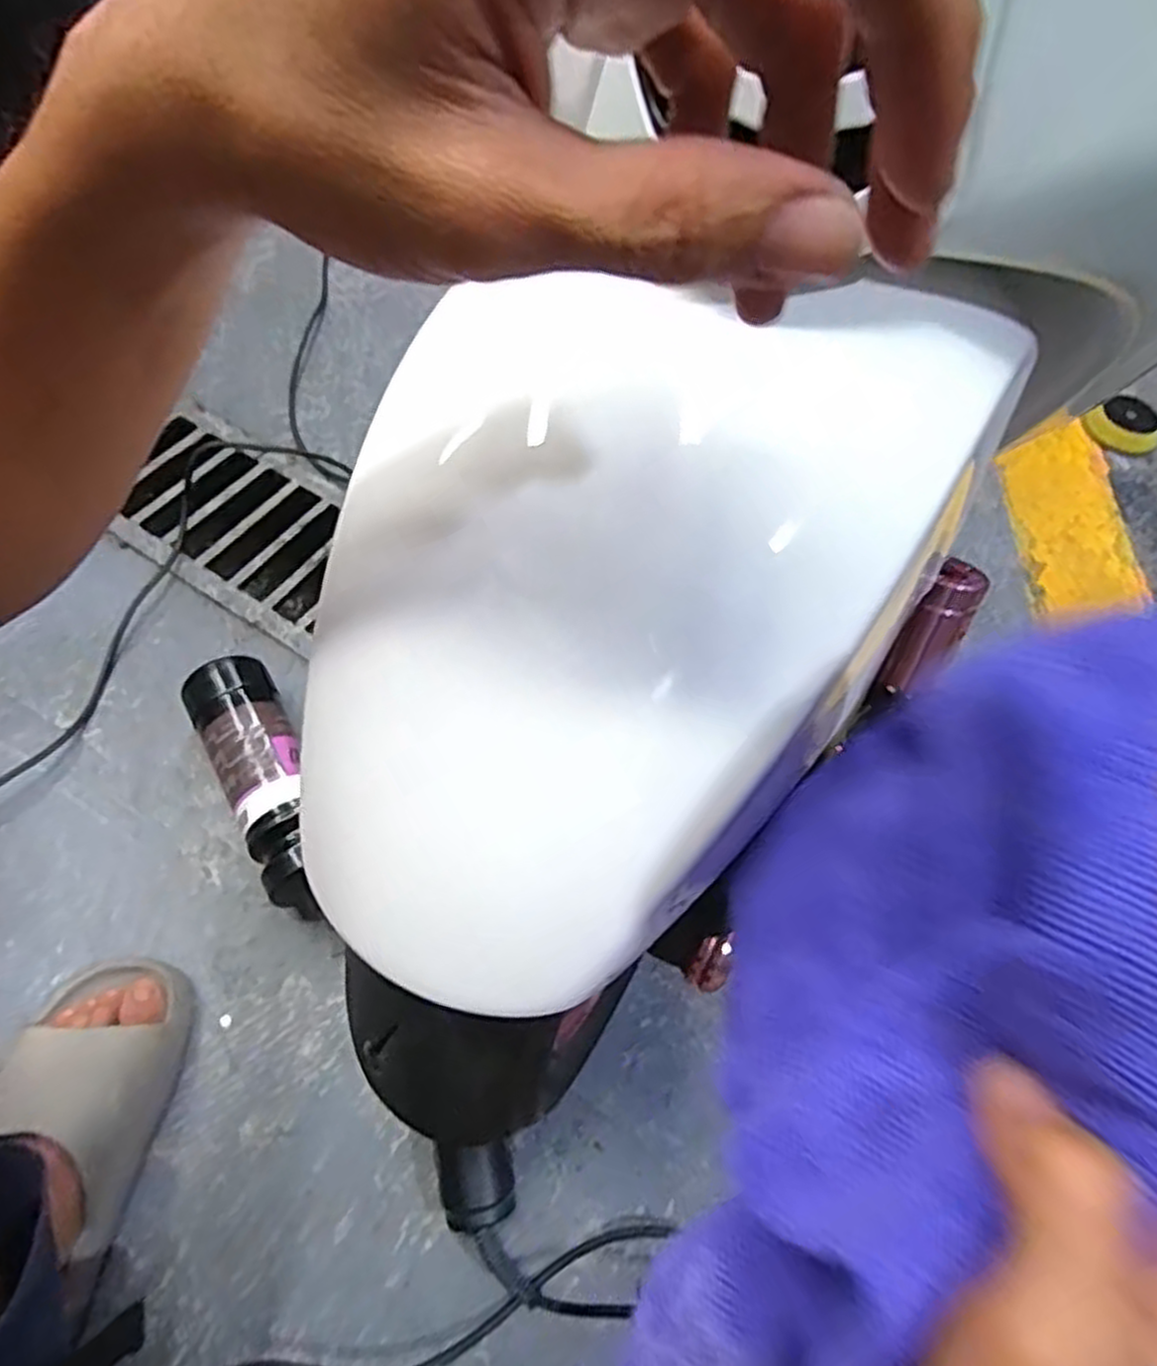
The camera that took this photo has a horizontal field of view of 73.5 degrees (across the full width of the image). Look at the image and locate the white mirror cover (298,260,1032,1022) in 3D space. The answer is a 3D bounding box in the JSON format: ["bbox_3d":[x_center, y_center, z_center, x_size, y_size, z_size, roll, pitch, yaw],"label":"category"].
[{"bbox_3d":[0.012,-0.032,0.274,0.171,0.144,0.262,40,65,15],"label":"white mirror cover"}]

